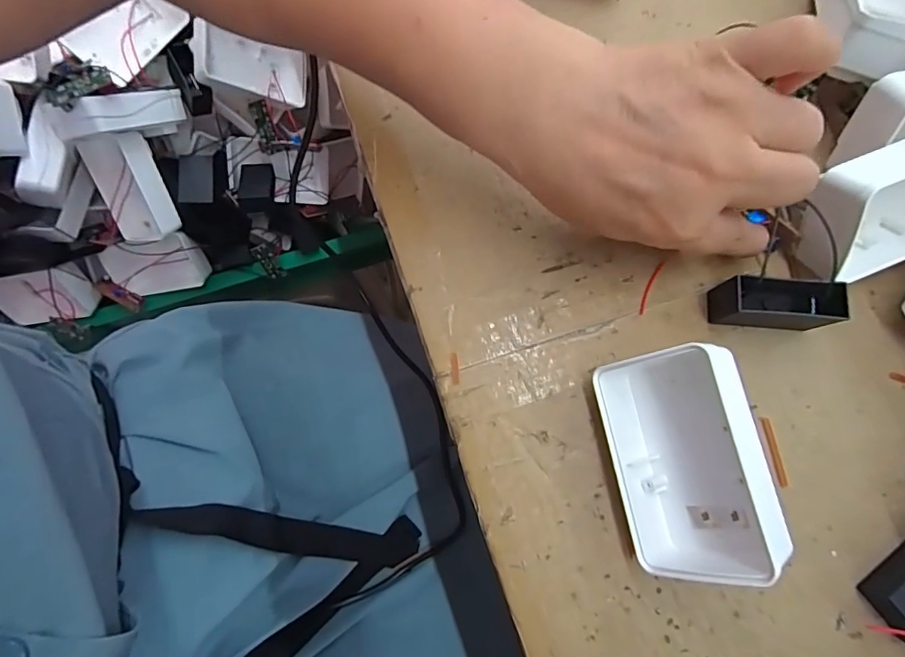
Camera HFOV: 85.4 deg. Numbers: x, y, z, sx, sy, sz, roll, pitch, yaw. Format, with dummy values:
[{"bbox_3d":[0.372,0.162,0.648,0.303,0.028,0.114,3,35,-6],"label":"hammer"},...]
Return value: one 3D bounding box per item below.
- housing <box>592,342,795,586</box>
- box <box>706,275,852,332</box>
[{"bbox_3d":[0.099,0.055,0.207,0.061,0.038,0.093,-21,80,38],"label":"housing"},{"bbox_3d":[0.152,-0.012,0.233,0.049,0.028,0.018,8,79,3],"label":"box"}]

